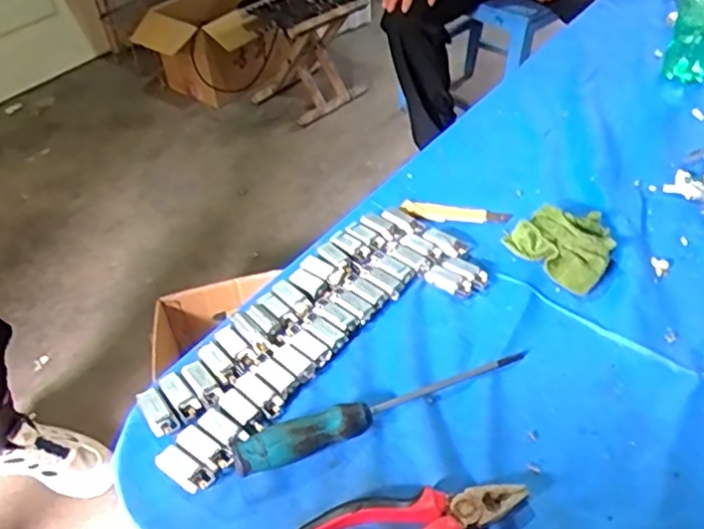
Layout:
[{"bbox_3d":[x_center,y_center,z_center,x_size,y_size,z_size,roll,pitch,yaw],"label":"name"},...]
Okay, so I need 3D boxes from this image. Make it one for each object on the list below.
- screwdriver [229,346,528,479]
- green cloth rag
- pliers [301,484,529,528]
[{"bbox_3d":[0.030,0.110,0.498,0.248,0.029,0.026,-17,46,-13],"label":"screwdriver"},{"bbox_3d":[0.212,-0.027,0.621,0.076,0.036,0.099,-29,49,-24],"label":"green cloth rag"},{"bbox_3d":[0.044,0.182,0.433,0.155,0.019,0.054,-11,44,-7],"label":"pliers"}]

